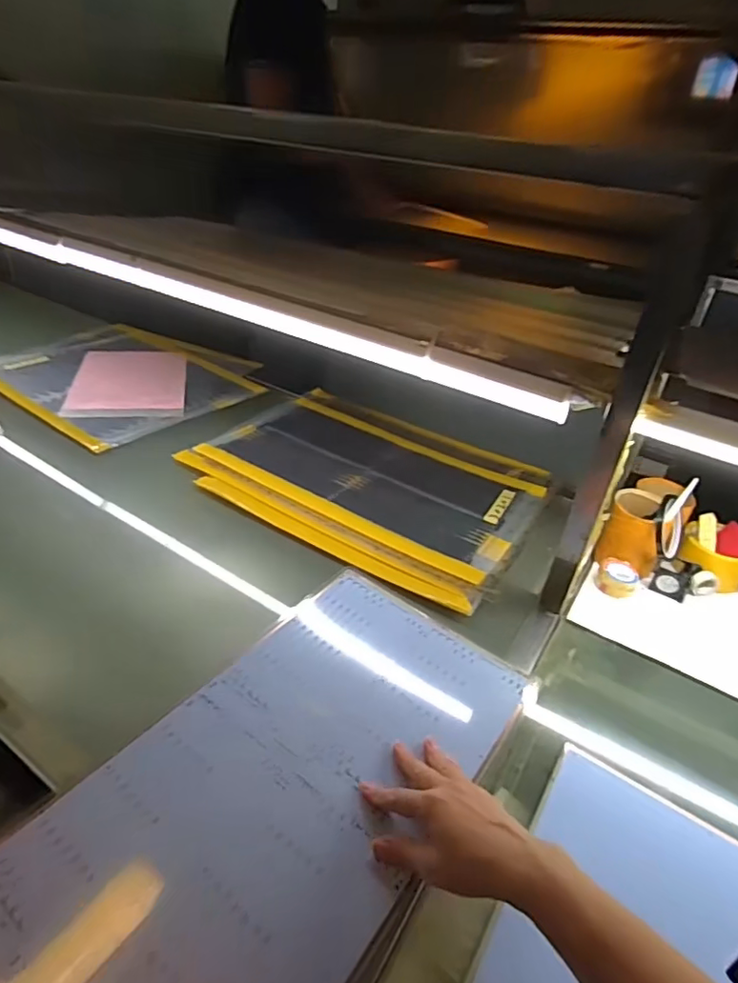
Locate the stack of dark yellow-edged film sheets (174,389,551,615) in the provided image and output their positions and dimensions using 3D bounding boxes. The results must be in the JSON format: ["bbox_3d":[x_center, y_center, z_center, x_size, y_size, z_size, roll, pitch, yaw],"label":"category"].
[{"bbox_3d":[0.004,-0.033,0.954,0.542,0.025,0.427,22,35,22],"label":"stack of dark yellow-edged film sheets"}]

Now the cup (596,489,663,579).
[{"bbox_3d":[0.378,0.061,0.797,0.082,0.101,0.072,24,36,25],"label":"cup"}]

